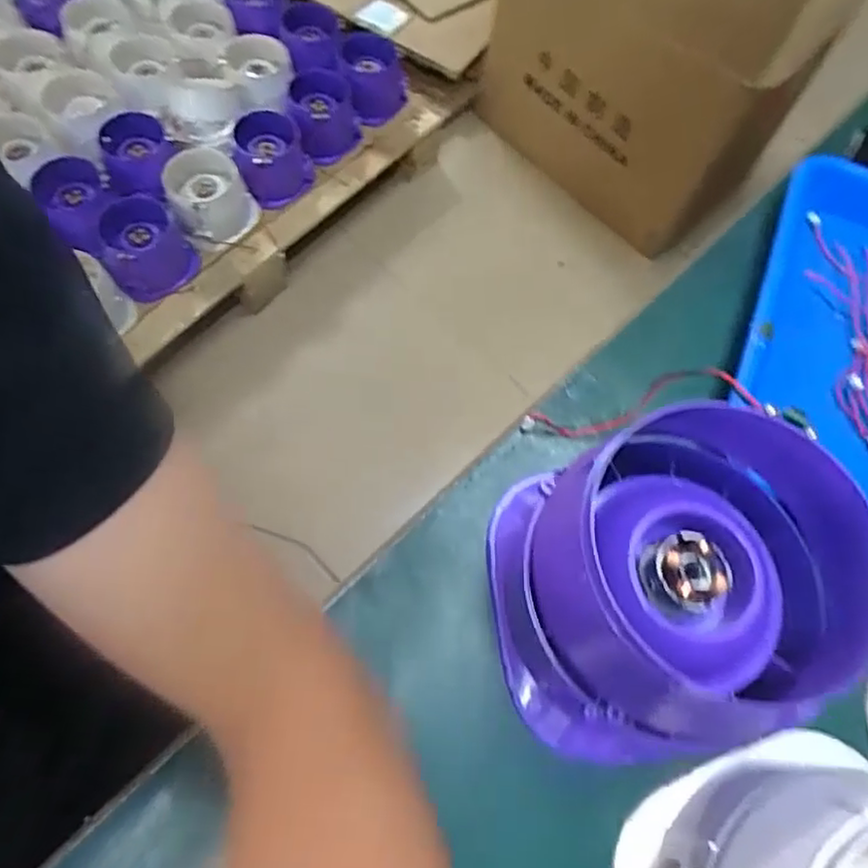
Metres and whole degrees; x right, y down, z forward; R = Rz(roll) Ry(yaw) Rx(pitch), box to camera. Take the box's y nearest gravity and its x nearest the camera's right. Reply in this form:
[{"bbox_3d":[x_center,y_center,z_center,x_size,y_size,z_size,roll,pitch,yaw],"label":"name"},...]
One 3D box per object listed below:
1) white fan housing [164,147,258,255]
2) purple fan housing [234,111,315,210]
[{"bbox_3d":[-0.390,-0.407,1.132,0.134,0.079,0.150,-31,73,-19],"label":"white fan housing"},{"bbox_3d":[-0.289,-0.498,1.190,0.134,0.083,0.147,-5,66,-9],"label":"purple fan housing"}]

